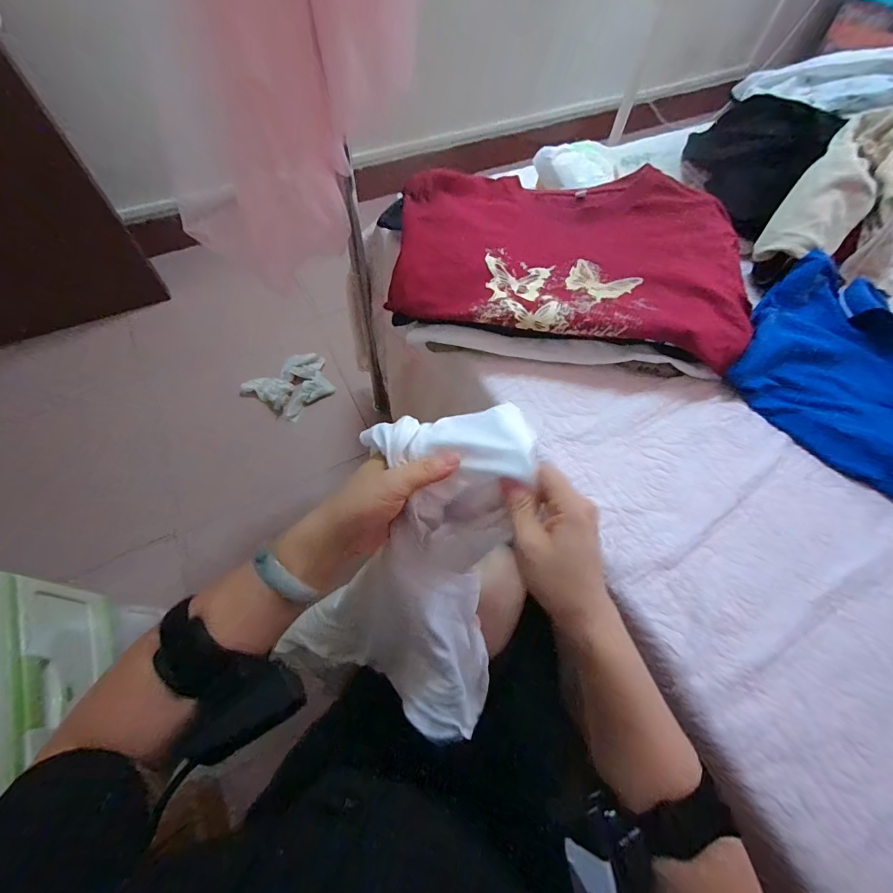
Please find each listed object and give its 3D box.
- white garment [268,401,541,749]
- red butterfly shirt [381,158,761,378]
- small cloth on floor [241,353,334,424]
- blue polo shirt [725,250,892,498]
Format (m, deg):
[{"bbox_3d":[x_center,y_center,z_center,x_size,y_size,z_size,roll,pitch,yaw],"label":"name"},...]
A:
[{"bbox_3d":[-0.030,0.116,0.369,0.192,0.329,0.077,23,26,9],"label":"white garment"},{"bbox_3d":[0.162,-0.243,0.517,0.438,0.043,0.263,6,62,0],"label":"red butterfly shirt"},{"bbox_3d":[-0.409,-0.167,1.114,0.218,0.036,0.167,-39,70,-20],"label":"small cloth on floor"},{"bbox_3d":[0.548,-0.077,0.492,0.362,0.043,0.295,35,66,15],"label":"blue polo shirt"}]

